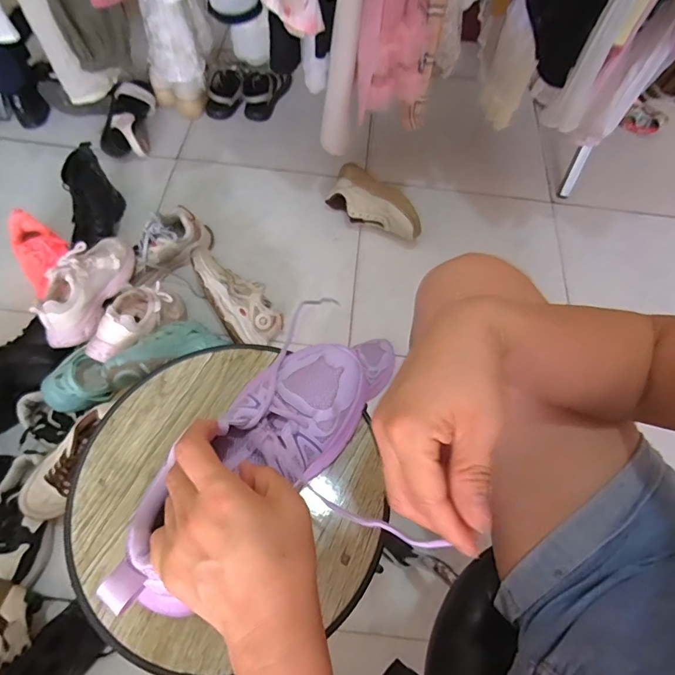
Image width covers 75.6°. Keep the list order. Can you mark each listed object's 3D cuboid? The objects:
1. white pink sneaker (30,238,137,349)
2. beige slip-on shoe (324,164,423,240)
[{"bbox_3d":[-0.462,-0.101,0.797,0.092,0.076,0.241,12,63,3],"label":"white pink sneaker"},{"bbox_3d":[0.089,-0.308,1.018,0.245,0.080,0.100,35,66,14],"label":"beige slip-on shoe"}]

